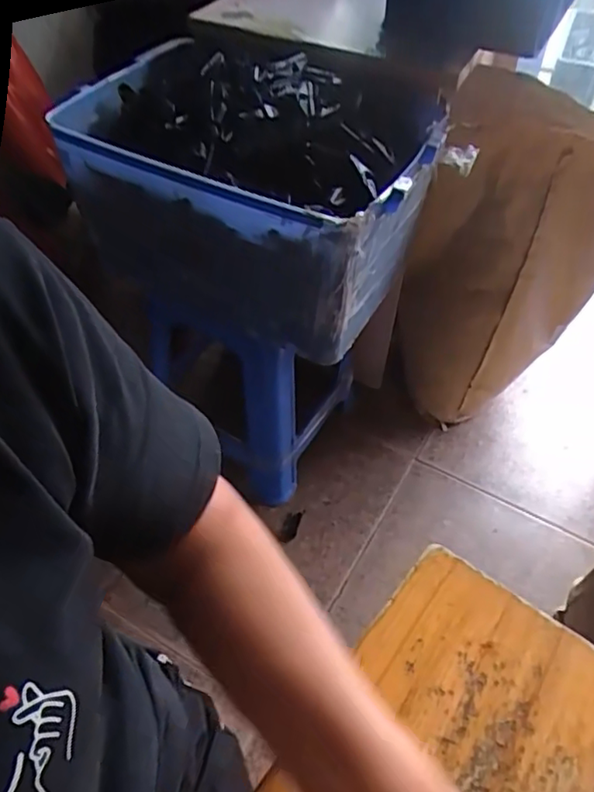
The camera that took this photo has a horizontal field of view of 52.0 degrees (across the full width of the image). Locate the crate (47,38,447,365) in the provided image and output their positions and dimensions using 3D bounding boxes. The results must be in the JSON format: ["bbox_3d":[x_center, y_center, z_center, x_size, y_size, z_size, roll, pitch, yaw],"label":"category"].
[{"bbox_3d":[-0.063,-0.280,0.883,0.440,0.325,0.310,24,54,18],"label":"crate"}]

